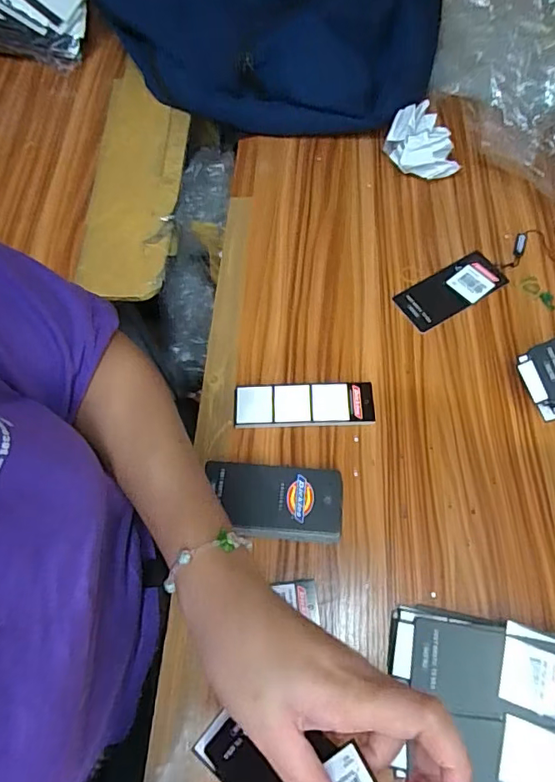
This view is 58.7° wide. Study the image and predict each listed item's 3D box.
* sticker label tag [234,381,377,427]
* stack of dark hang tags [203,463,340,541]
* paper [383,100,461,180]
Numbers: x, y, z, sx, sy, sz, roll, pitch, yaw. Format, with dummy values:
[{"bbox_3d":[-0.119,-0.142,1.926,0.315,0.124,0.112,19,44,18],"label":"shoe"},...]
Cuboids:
[{"bbox_3d":[0.023,0.013,0.433,0.120,0.013,0.038,-1,64,2],"label":"sticker label tag"},{"bbox_3d":[-0.003,0.089,0.392,0.104,0.023,0.055,3,64,4],"label":"stack of dark hang tags"},{"bbox_3d":[0.158,-0.271,0.537,0.070,0.056,0.057,-9,64,-2],"label":"paper"}]

